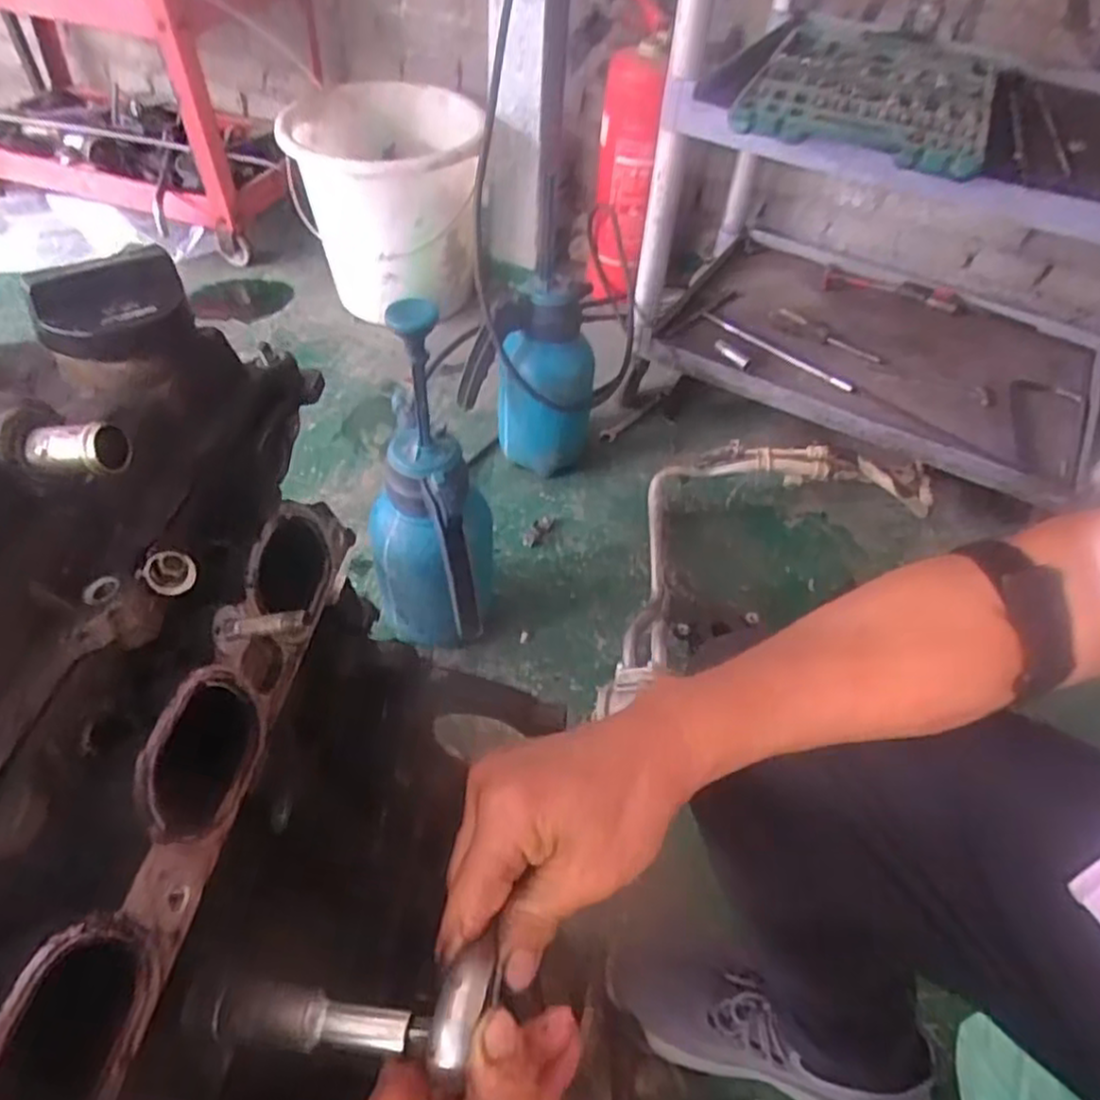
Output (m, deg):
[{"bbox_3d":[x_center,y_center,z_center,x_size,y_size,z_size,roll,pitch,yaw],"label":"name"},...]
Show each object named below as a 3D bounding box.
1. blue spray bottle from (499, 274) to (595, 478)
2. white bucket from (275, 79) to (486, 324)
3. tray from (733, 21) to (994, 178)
[{"bbox_3d":[-0.004,-0.217,1.040,0.131,0.299,0.109,7,48,0],"label":"blue spray bottle"},{"bbox_3d":[-0.268,-0.555,1.251,0.310,0.317,0.317,-2,48,-8],"label":"white bucket"},{"bbox_3d":[0.431,-0.616,0.974,0.302,0.034,0.485,23,50,14],"label":"tray"}]

